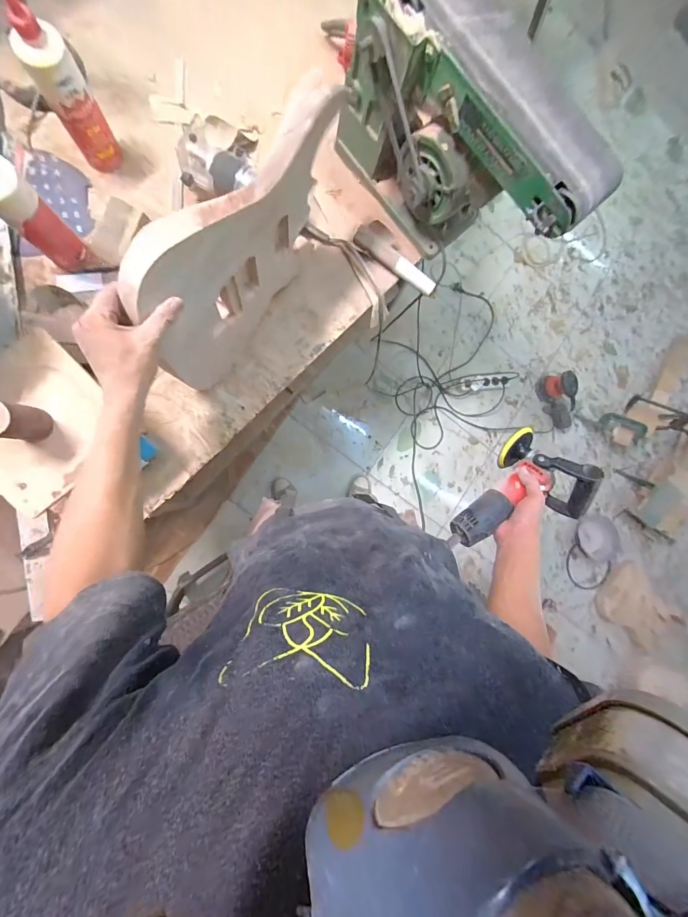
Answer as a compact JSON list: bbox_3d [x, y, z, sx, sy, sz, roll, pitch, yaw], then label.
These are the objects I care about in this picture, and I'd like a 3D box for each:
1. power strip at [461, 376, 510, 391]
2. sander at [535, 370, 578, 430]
[{"bbox_3d":[0.603,-0.323,1.508,0.205,0.056,0.065,-9,91,-10],"label":"power strip"},{"bbox_3d":[0.904,-0.234,1.462,0.111,0.113,0.238,-15,92,-9],"label":"sander"}]

